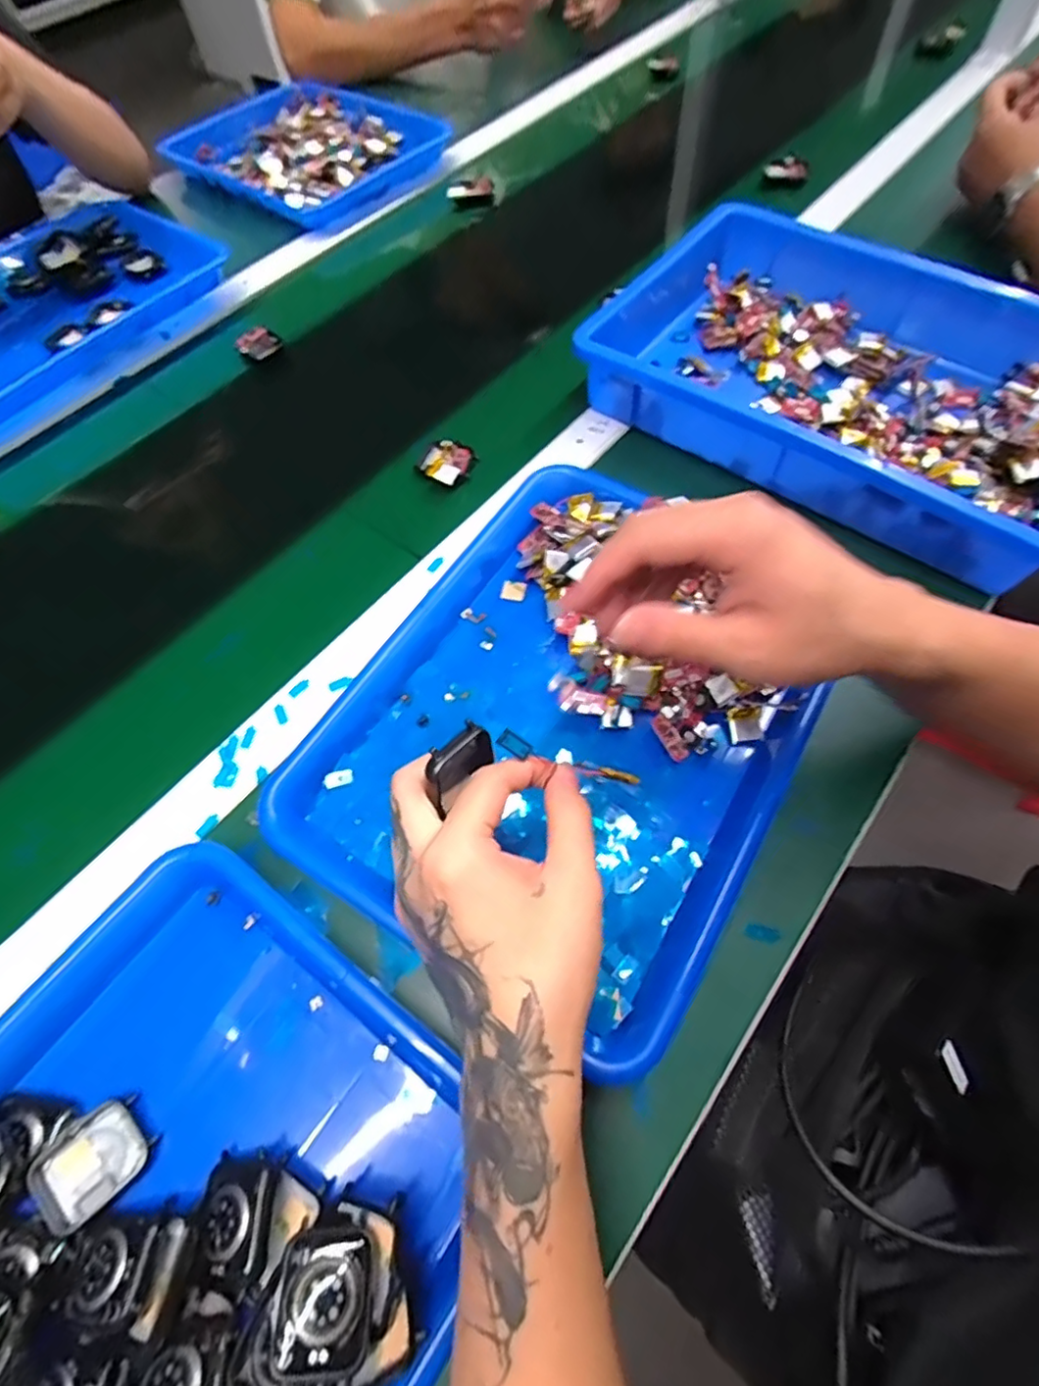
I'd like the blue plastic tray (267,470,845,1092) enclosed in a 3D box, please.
[{"bbox_3d":[0.035,0.005,0.367,0.258,0.033,0.318,28,68,16],"label":"blue plastic tray"}]

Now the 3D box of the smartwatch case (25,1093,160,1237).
[{"bbox_3d":[-0.199,0.219,0.279,0.043,0.019,0.037,-42,68,-17],"label":"smartwatch case"}]

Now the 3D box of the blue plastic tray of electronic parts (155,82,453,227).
[{"bbox_3d":[-0.282,-0.696,0.766,0.330,0.049,0.239,35,70,19],"label":"blue plastic tray of electronic parts"}]

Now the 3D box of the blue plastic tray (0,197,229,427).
[{"bbox_3d":[-0.489,-0.391,0.606,0.243,0.042,0.338,35,70,19],"label":"blue plastic tray"}]

